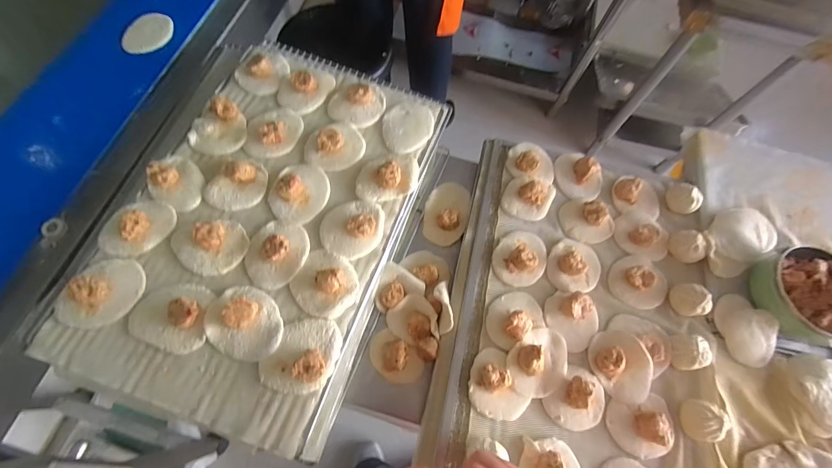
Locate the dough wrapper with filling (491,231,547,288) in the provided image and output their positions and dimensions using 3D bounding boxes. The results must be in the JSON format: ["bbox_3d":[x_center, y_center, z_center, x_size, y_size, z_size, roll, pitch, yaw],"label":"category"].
[{"bbox_3d":[0.177,0.037,0.612,0.087,0.026,0.101,39,70,10],"label":"dough wrapper with filling"}]

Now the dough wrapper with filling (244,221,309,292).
[{"bbox_3d":[-0.206,0.025,0.535,0.083,0.028,0.099,23,68,4],"label":"dough wrapper with filling"}]

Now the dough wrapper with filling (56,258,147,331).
[{"bbox_3d":[-0.431,0.079,0.499,0.092,0.037,0.109,34,69,9],"label":"dough wrapper with filling"}]

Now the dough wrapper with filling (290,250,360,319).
[{"bbox_3d":[-0.129,0.068,0.522,0.090,0.037,0.089,2,68,-5],"label":"dough wrapper with filling"}]

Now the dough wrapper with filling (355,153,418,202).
[{"bbox_3d":[-0.046,-0.097,0.597,0.103,0.031,0.081,-9,69,-9],"label":"dough wrapper with filling"}]

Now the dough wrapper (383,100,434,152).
[{"bbox_3d":[-0.013,-0.194,0.654,0.108,0.008,0.089,-39,77,-18],"label":"dough wrapper"}]

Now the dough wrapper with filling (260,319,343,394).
[{"bbox_3d":[-0.153,0.159,0.487,0.096,0.032,0.094,2,68,-5],"label":"dough wrapper with filling"}]

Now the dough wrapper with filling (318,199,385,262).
[{"bbox_3d":[-0.097,-0.015,0.560,0.087,0.028,0.100,43,70,12],"label":"dough wrapper with filling"}]

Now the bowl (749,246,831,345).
[{"bbox_3d":[0.632,0.095,0.590,0.131,0.077,0.144,1,68,-5],"label":"bowl"}]

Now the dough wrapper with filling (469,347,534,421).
[{"bbox_3d":[0.114,0.218,0.528,0.074,0.034,0.097,-20,71,-13],"label":"dough wrapper with filling"}]

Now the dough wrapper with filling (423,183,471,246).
[{"bbox_3d":[0.057,-0.041,0.680,0.080,0.029,0.124,17,67,1],"label":"dough wrapper with filling"}]

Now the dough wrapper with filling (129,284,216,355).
[{"bbox_3d":[-0.332,0.109,0.492,0.099,0.033,0.090,6,68,-3],"label":"dough wrapper with filling"}]

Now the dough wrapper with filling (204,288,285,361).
[{"bbox_3d":[-0.233,0.119,0.494,0.107,0.032,0.088,41,70,11],"label":"dough wrapper with filling"}]

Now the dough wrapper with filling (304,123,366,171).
[{"bbox_3d":[-0.137,-0.153,0.612,0.098,0.034,0.090,1,69,-2],"label":"dough wrapper with filling"}]

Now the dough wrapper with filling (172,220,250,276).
[{"bbox_3d":[-0.302,0.009,0.533,0.089,0.033,0.098,-42,77,-19],"label":"dough wrapper with filling"}]

